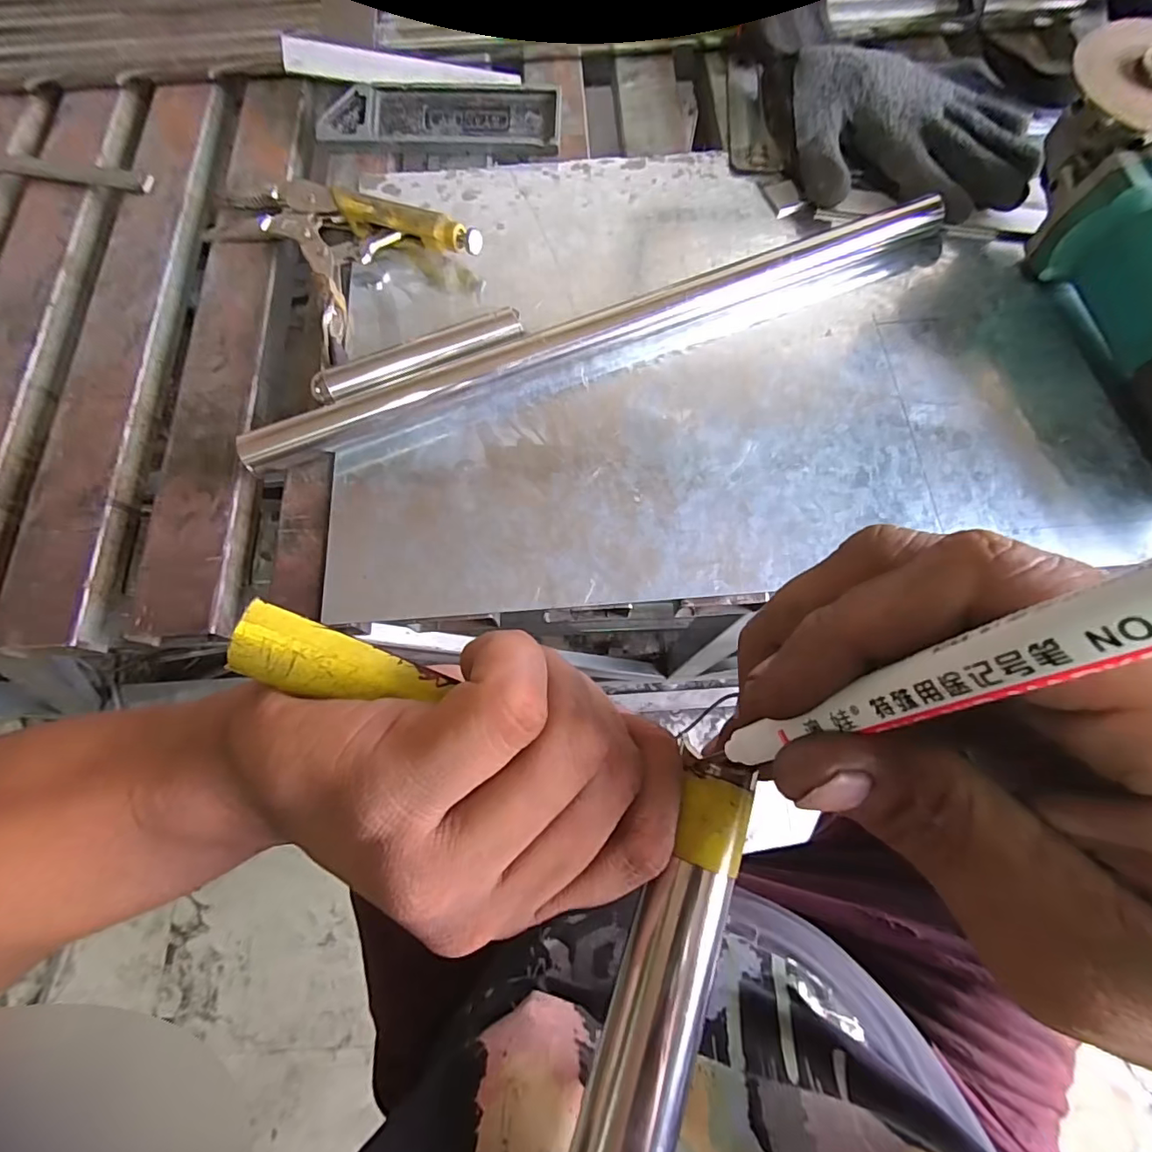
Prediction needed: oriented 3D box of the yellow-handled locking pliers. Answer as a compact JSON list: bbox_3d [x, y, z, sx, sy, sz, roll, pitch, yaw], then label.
[{"bbox_3d":[-0.169,-0.238,0.355,0.123,0.027,0.183,-42,77,-10],"label":"yellow-handled locking pliers"}]

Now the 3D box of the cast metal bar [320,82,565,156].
[{"bbox_3d":[-0.100,-0.344,0.389,0.173,0.011,0.051,3,95,-2],"label":"cast metal bar"}]

